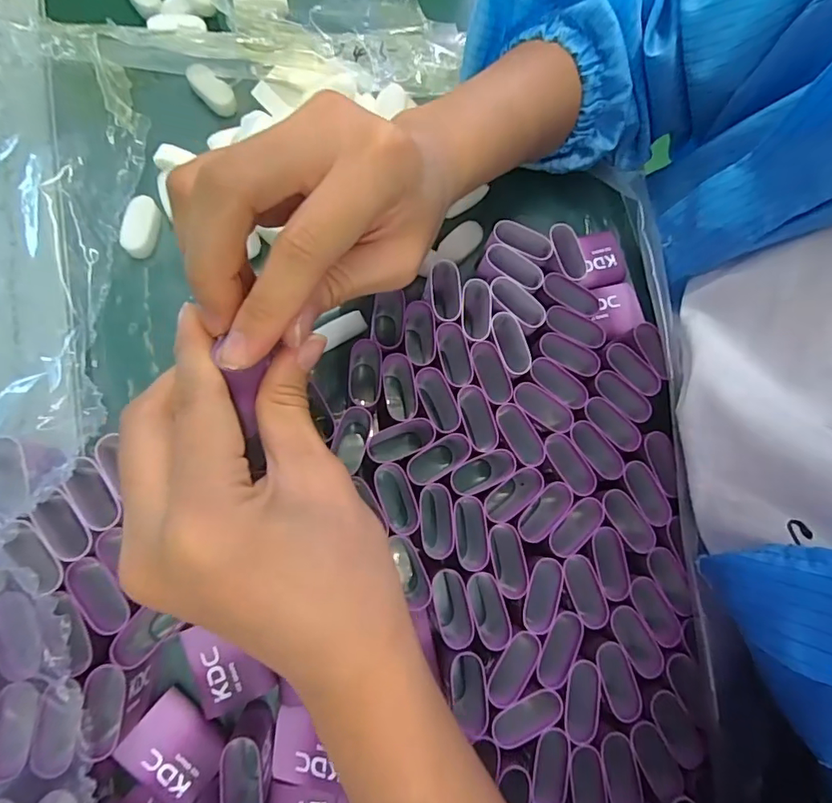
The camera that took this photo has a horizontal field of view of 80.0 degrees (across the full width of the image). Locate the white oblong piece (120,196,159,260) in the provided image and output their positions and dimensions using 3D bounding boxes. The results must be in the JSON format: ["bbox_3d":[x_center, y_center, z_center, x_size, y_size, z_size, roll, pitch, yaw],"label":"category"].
[{"bbox_3d":[-0.155,-0.098,0.278,0.015,0.010,0.033,10,77,-4],"label":"white oblong piece"}]

